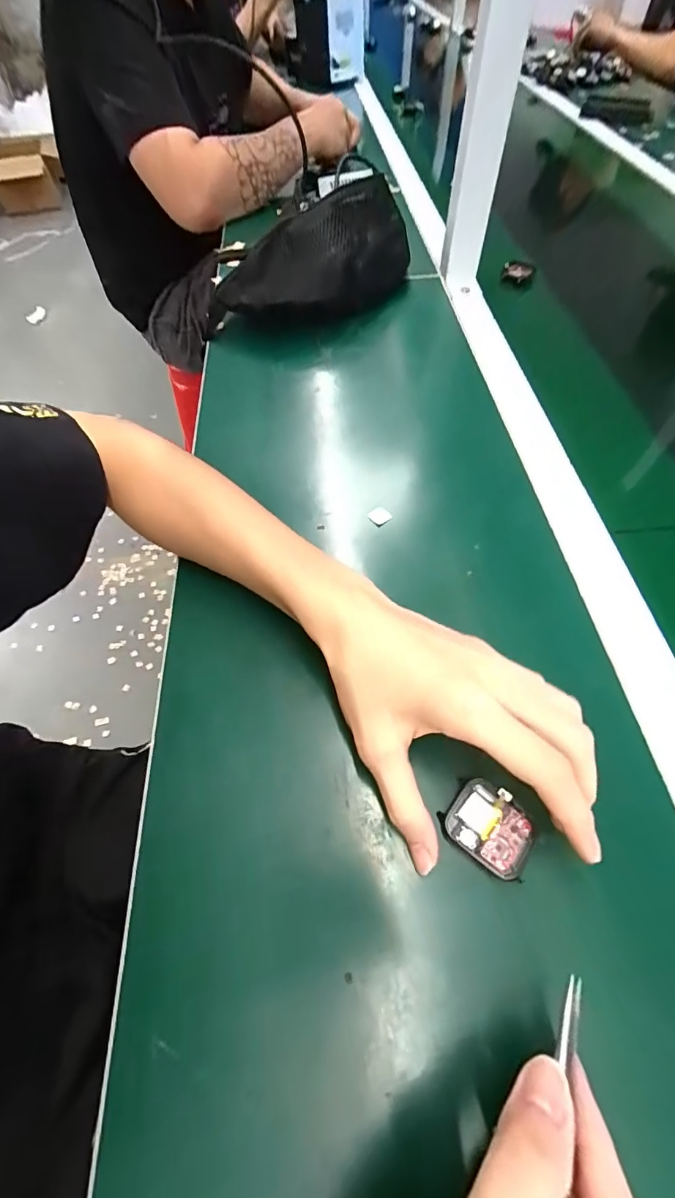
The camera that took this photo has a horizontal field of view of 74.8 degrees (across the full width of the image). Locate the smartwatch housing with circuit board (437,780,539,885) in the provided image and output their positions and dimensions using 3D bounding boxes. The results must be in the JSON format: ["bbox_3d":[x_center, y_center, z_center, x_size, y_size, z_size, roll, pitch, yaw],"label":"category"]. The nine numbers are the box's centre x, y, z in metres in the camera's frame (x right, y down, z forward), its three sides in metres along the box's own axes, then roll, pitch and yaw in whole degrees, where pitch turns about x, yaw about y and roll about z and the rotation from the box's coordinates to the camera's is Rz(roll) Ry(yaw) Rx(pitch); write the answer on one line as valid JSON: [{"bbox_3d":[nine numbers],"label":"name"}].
[{"bbox_3d":[0.082,0.122,0.236,0.045,0.007,0.037,33,64,20],"label":"smartwatch housing with circuit board"}]

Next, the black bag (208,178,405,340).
[{"bbox_3d":[-0.021,-0.383,0.508,0.269,0.095,0.099,-38,65,-20],"label":"black bag"}]

